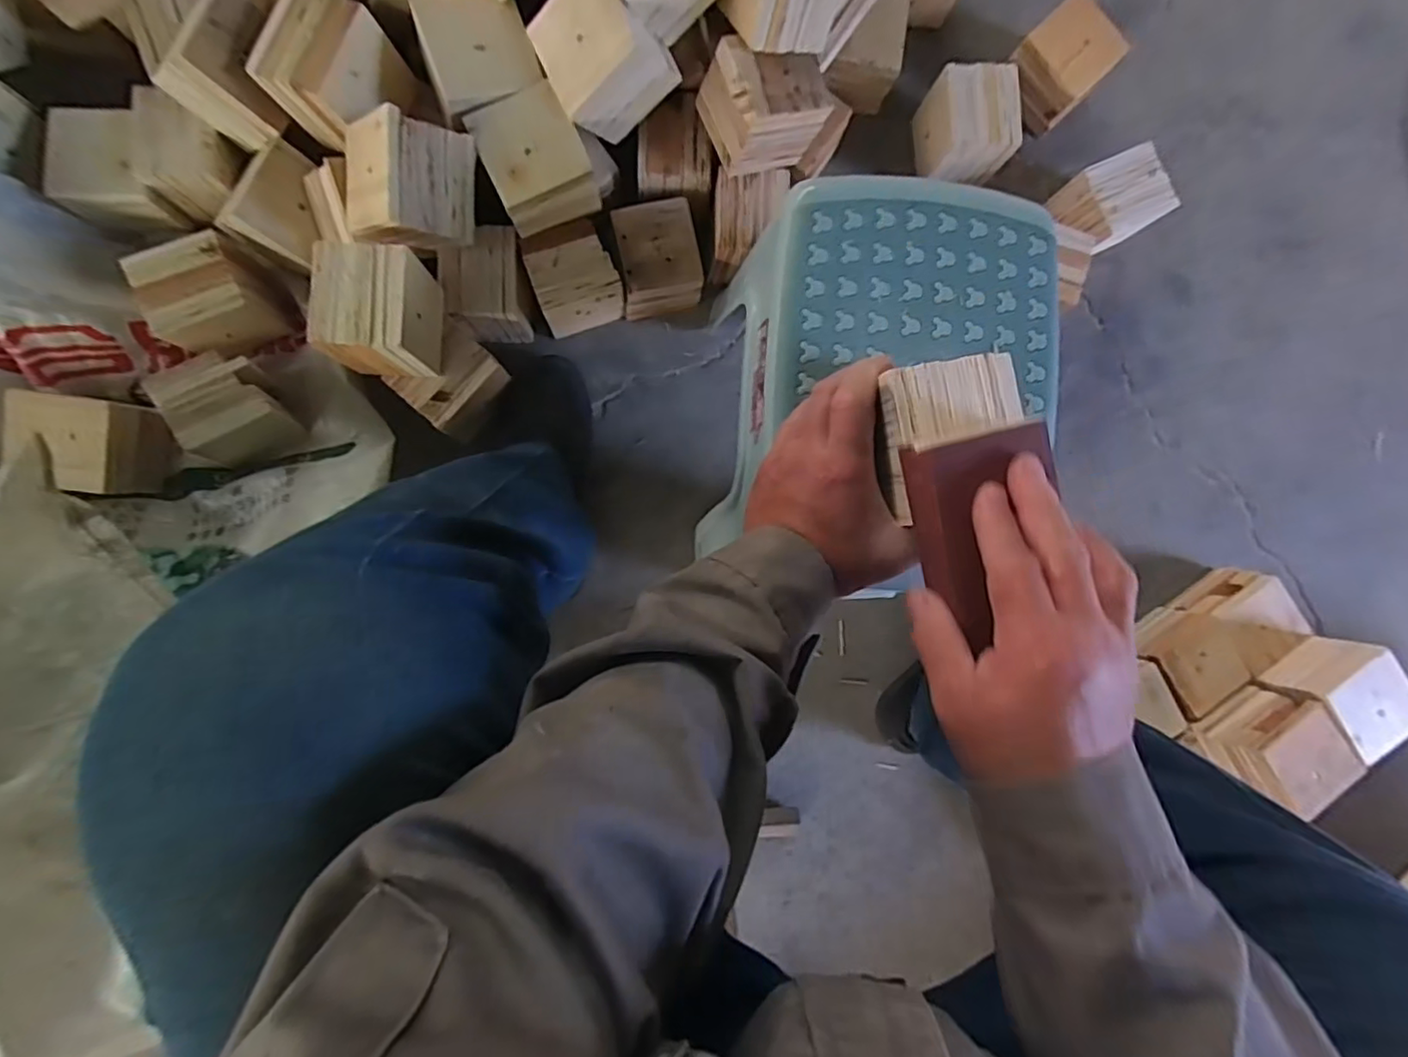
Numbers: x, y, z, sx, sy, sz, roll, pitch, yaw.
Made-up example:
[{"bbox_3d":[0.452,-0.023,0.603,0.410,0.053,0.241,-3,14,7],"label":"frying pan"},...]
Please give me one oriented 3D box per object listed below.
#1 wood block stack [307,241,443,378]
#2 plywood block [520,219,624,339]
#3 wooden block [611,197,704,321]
[{"bbox_3d":[-0.311,-0.205,0.595,0.094,0.098,0.107,0,90,-4],"label":"wood block stack"},{"bbox_3d":[-0.144,-0.276,0.688,0.088,0.092,0.090,-21,91,-4],"label":"plywood block"},{"bbox_3d":[-0.052,-0.304,0.708,0.087,0.083,0.104,-10,90,-4],"label":"wooden block"}]

